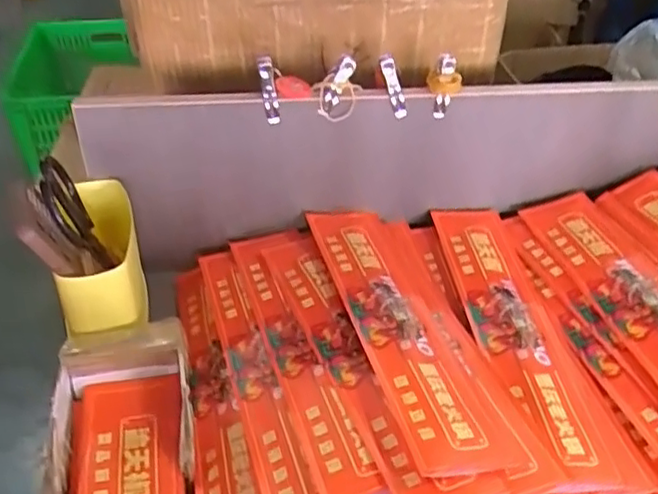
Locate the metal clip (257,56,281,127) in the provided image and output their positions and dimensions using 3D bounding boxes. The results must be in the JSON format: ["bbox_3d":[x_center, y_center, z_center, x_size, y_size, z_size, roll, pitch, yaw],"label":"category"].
[{"bbox_3d":[-0.057,-0.147,0.614,0.017,0.065,0.019,-2,37,-2],"label":"metal clip"}]

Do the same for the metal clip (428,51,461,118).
[{"bbox_3d":[0.111,-0.155,0.624,0.031,0.058,0.020,8,38,9],"label":"metal clip"}]

